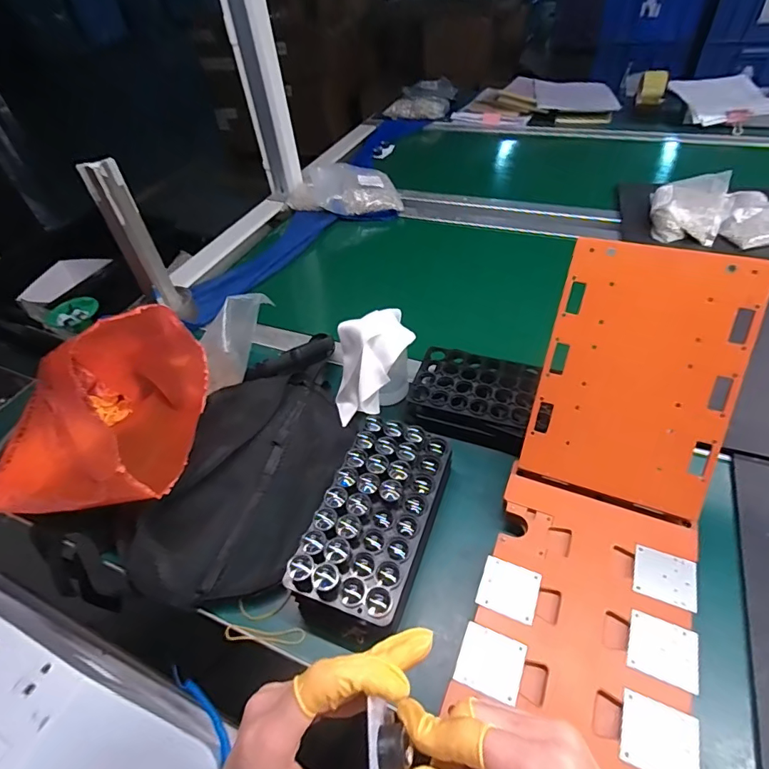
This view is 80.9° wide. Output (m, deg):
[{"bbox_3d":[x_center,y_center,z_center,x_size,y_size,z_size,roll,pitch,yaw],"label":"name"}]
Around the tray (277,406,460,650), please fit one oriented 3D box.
[{"bbox_3d":[-0.007,0.134,0.444,0.101,0.068,0.202,12,49,17],"label":"tray"}]

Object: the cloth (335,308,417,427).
[{"bbox_3d":[-0.013,-0.024,0.552,0.110,0.104,0.085,-14,47,-7],"label":"cloth"}]

